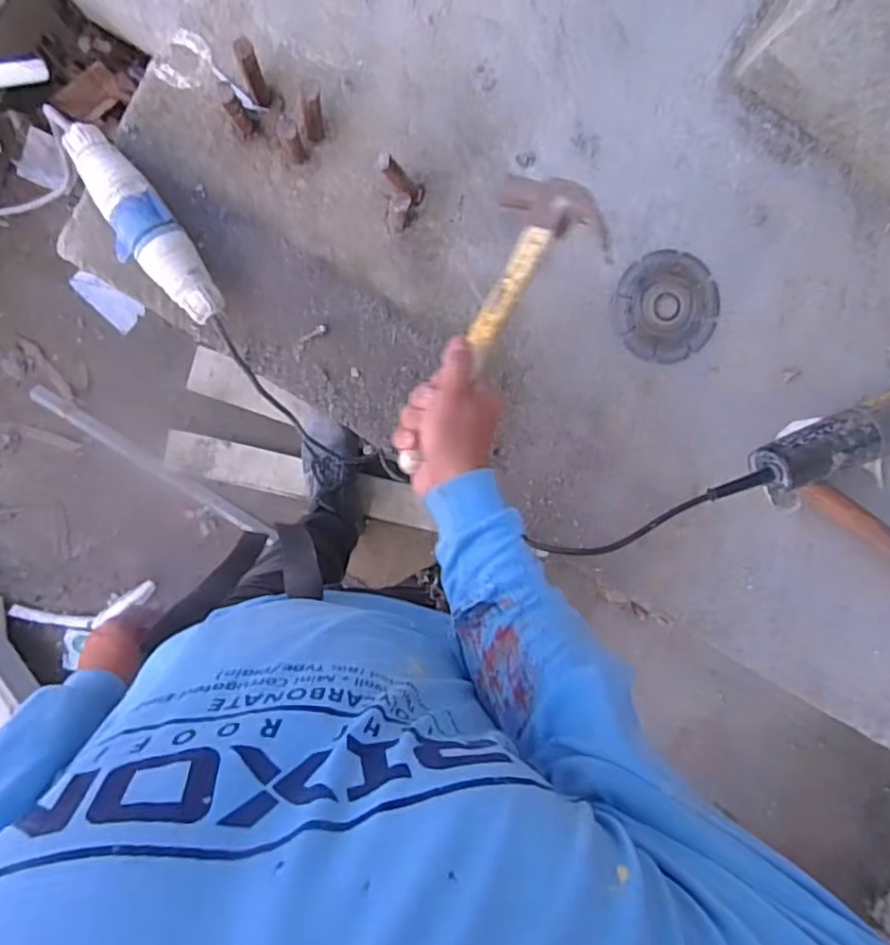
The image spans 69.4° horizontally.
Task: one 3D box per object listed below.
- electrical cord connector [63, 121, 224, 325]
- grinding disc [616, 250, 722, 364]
[{"bbox_3d":[-0.275,-0.223,0.593,0.062,0.056,0.197,-35,98,2],"label":"electrical cord connector"},{"bbox_3d":[0.218,-0.162,0.630,0.096,0.004,0.103,0,98,0],"label":"grinding disc"}]

